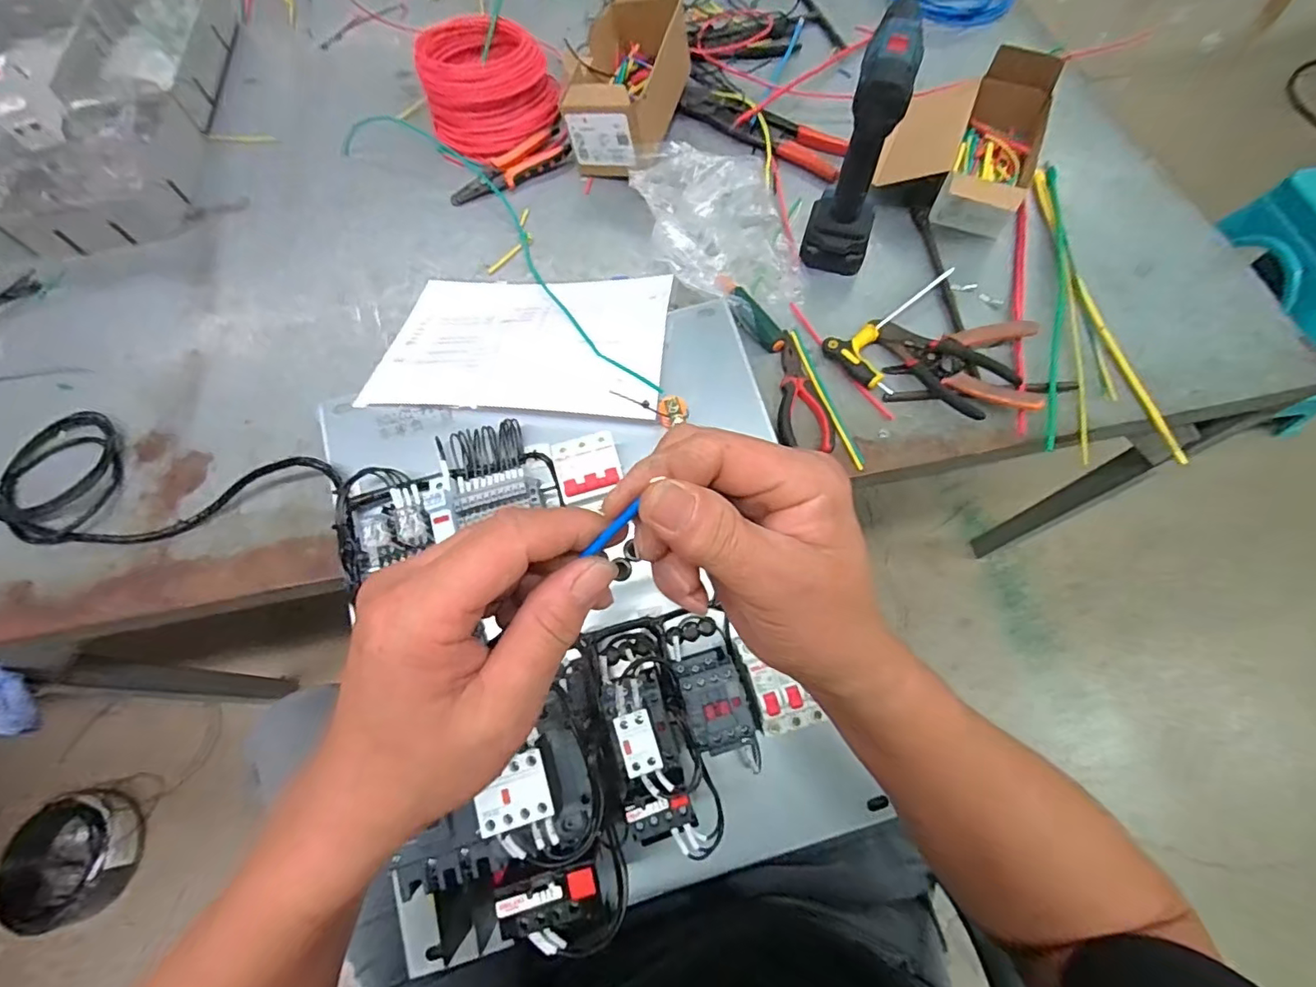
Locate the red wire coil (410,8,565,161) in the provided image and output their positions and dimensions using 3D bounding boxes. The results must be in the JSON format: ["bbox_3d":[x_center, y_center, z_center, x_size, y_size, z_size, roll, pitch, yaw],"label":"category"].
[{"bbox_3d":[-0.247,-0.569,0.765,0.164,0.067,0.204,-34,70,-12],"label":"red wire coil"}]

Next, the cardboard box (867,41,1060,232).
[{"bbox_3d":[0.374,-0.435,0.678,0.173,0.091,0.209,24,70,12],"label":"cardboard box"}]

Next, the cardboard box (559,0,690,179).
[{"bbox_3d":[-0.038,-0.544,0.729,0.128,0.103,0.266,9,67,6],"label":"cardboard box"}]

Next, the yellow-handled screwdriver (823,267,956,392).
[{"bbox_3d":[0.263,-0.187,0.612,0.084,0.028,0.174,39,73,16],"label":"yellow-handled screwdriver"}]

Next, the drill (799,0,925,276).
[{"bbox_3d":[0.217,-0.363,0.582,0.071,0.219,0.154,16,68,9],"label":"drill"}]

